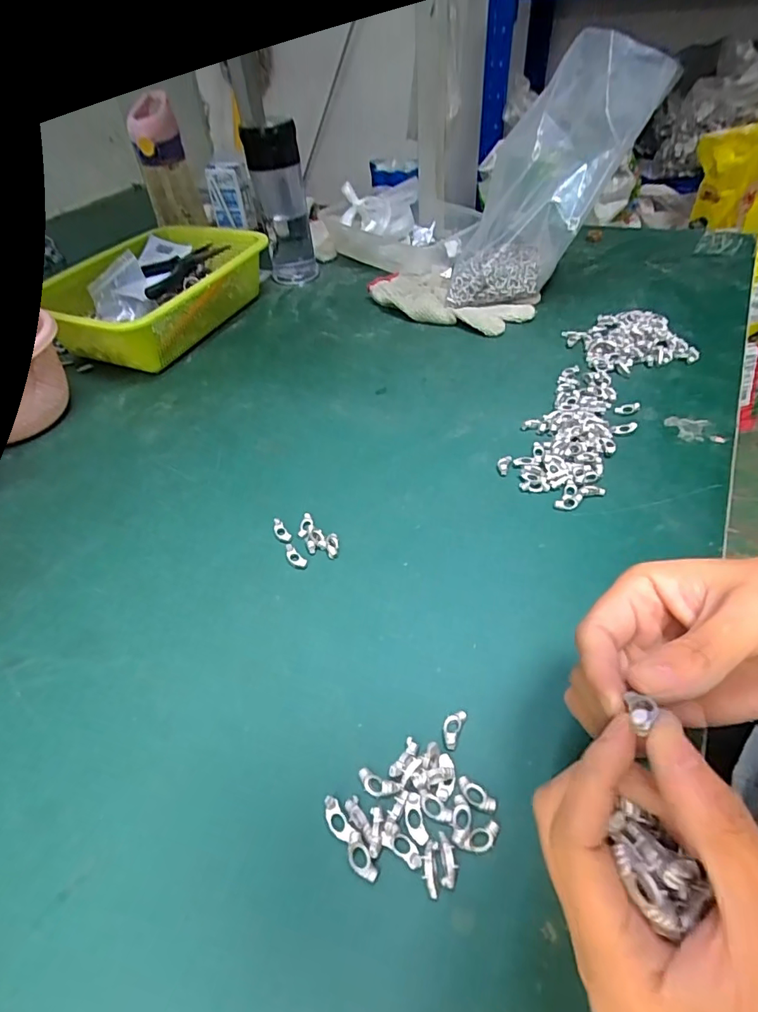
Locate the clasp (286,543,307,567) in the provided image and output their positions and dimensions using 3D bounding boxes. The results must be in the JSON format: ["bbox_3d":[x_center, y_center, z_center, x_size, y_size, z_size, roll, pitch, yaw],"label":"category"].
[{"bbox_3d":[-0.062,0.036,0.359,0.009,0.004,0.023,-36,52,-26],"label":"clasp"}]

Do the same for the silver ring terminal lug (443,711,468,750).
[{"bbox_3d":[0.040,0.119,0.266,0.010,0.005,0.021,17,50,22],"label":"silver ring terminal lug"}]

